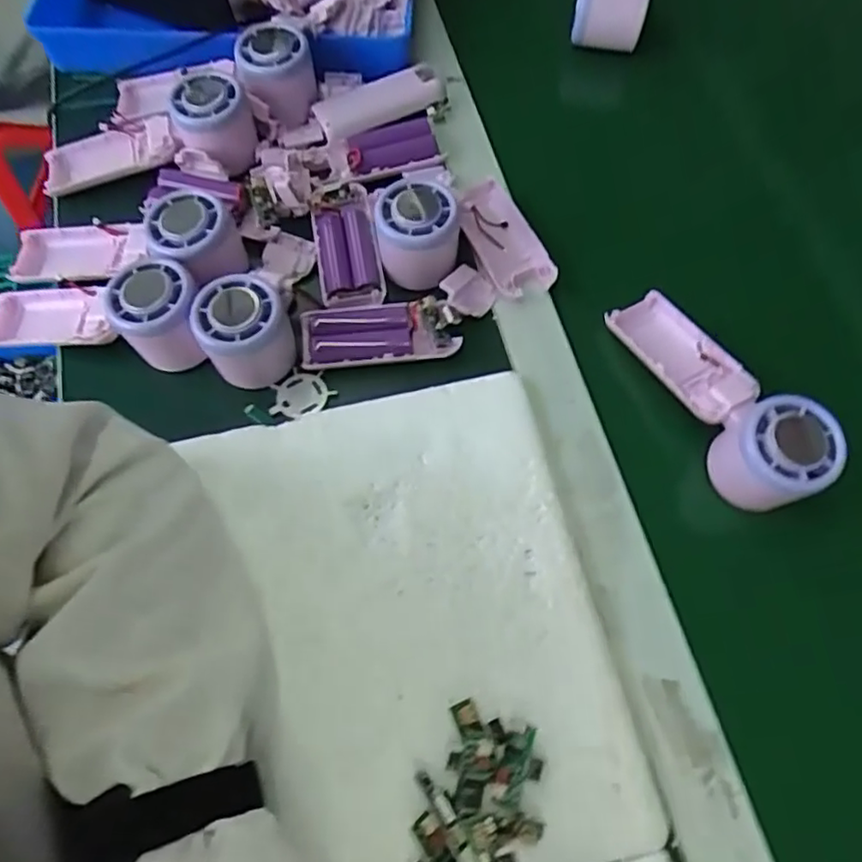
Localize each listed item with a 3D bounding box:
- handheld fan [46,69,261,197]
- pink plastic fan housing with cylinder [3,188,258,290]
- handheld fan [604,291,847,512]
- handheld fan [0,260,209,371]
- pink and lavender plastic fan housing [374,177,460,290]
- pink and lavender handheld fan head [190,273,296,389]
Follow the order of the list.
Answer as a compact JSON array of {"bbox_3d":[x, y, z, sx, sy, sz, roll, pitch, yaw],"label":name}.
[{"bbox_3d":[-0.214,-0.225,0.504,0.163,0.055,0.076,-7,64,15],"label":"handheld fan"},{"bbox_3d":[-0.212,-0.124,0.450,0.166,0.060,0.069,6,66,6],"label":"pink plastic fan housing with cylinder"},{"bbox_3d":[0.179,-0.021,0.416,0.052,0.058,0.165,-23,52,-7],"label":"handheld fan"},{"bbox_3d":[-0.223,-0.075,0.442,0.172,0.059,0.053,2,64,23],"label":"handheld fan"},{"bbox_3d":[-0.010,-0.135,0.451,0.056,0.054,0.052,-8,67,-1],"label":"pink and lavender plastic fan housing"},{"bbox_3d":[-0.119,-0.063,0.422,0.055,0.056,0.050,-28,69,-10],"label":"pink and lavender handheld fan head"}]

